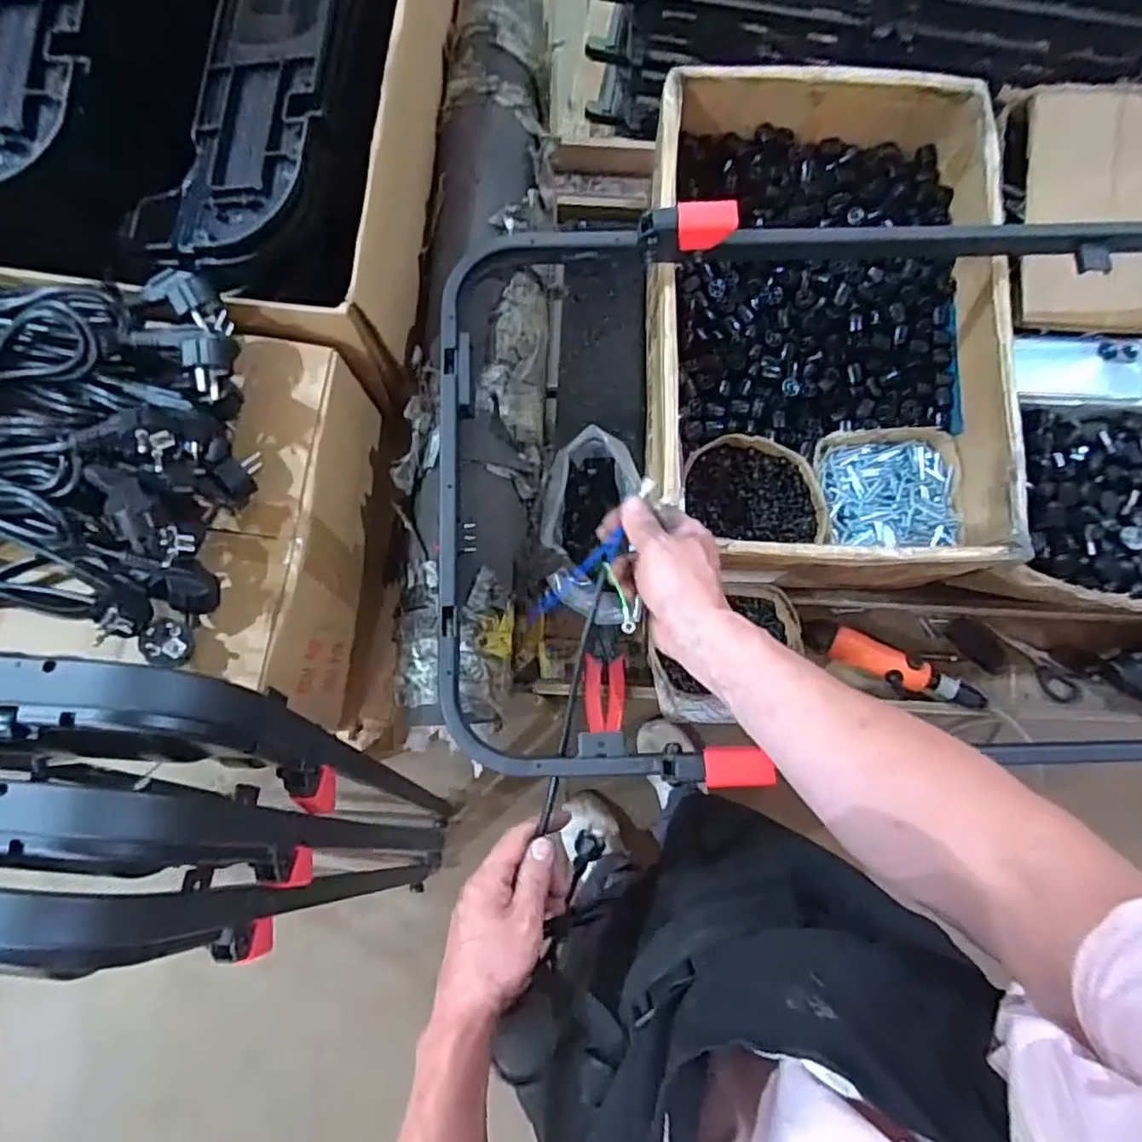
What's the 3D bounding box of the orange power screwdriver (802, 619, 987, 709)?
[{"bbox_3d":[0.380,0.111,0.798,0.214,0.042,0.057,20,81,3],"label":"orange power screwdriver"}]

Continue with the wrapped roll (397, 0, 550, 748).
[{"bbox_3d":[-0.086,-0.264,0.676,0.134,0.114,0.843,3,81,1],"label":"wrapped roll"}]

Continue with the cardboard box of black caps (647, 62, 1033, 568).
[{"bbox_3d":[0.273,-0.266,0.733,0.369,0.141,0.539,2,81,0],"label":"cardboard box of black caps"}]

